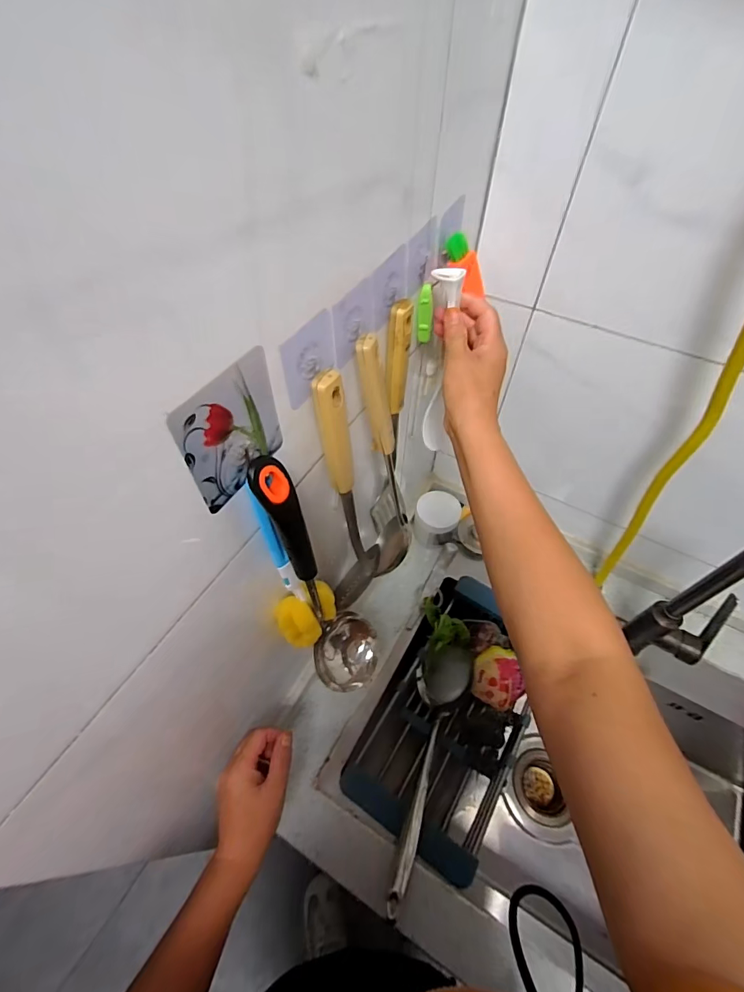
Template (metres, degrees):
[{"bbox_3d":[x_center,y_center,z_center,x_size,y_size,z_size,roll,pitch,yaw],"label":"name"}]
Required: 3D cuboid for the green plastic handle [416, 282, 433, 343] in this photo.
[{"bbox_3d":[0.054,-0.183,0.438,0.017,0.062,0.009,5,53,2],"label":"green plastic handle"}]

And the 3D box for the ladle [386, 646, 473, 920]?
[{"bbox_3d":[0.085,0.361,0.606,0.081,0.089,0.340,15,31,10],"label":"ladle"}]

